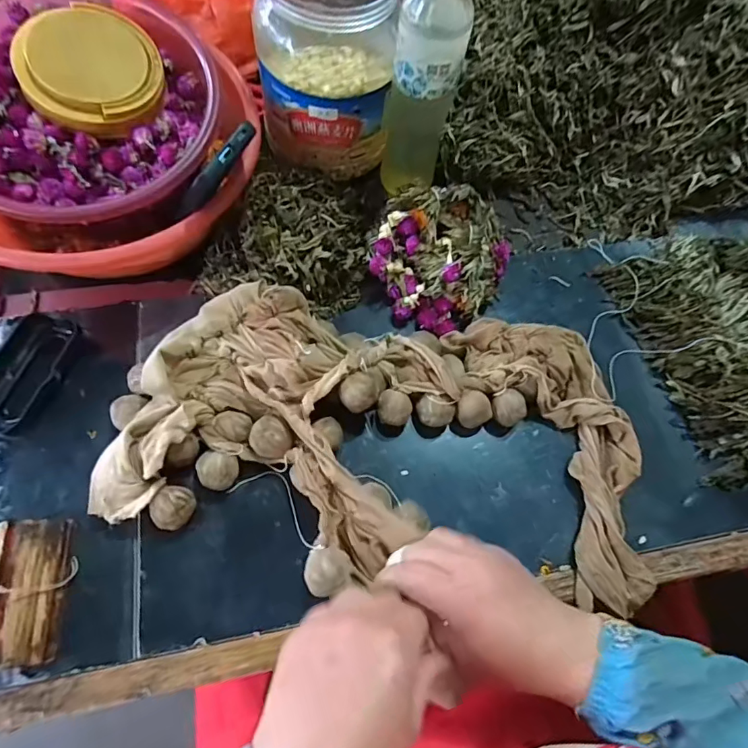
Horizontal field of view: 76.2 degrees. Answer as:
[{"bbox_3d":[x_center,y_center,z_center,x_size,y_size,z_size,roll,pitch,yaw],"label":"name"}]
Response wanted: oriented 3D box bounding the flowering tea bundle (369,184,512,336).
[{"bbox_3d":[0.069,-0.121,0.478,0.125,0.076,0.148,29,69,9],"label":"flowering tea bundle"}]

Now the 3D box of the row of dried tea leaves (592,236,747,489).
[{"bbox_3d":[0.336,-0.023,0.468,0.129,0.036,0.262,-11,68,-8],"label":"row of dried tea leaves"}]

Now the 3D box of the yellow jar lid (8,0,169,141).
[{"bbox_3d":[-0.253,-0.273,0.430,0.116,0.022,0.109,2,84,-21],"label":"yellow jar lid"}]

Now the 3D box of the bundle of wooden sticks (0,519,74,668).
[{"bbox_3d":[-0.250,0.155,0.343,0.034,0.038,0.094,-4,67,-5],"label":"bundle of wooden sticks"}]

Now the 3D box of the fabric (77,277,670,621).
[{"bbox_3d":[0.004,0.057,0.399,0.440,0.057,0.251,5,67,-5],"label":"fabric"}]

